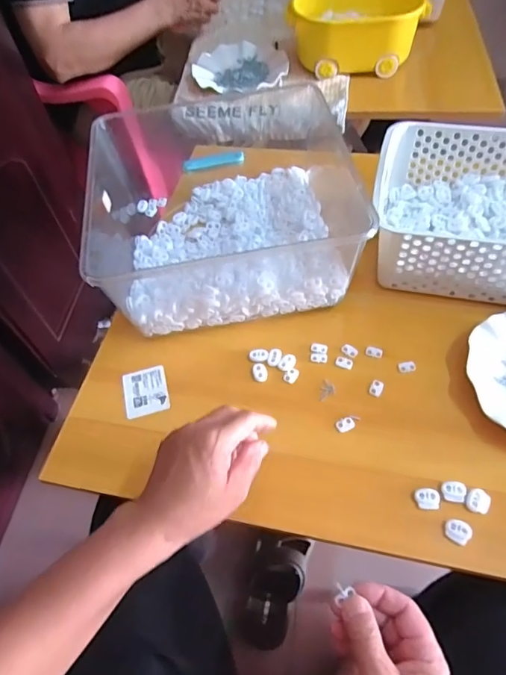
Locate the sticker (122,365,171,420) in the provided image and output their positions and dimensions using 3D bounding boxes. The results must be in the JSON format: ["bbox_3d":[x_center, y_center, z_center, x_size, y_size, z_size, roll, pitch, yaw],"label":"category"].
[{"bbox_3d":[-0.125,0.063,0.542,0.050,0.004,0.061,-14,56,-9],"label":"sticker"}]

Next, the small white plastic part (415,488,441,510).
[{"bbox_3d":[0.167,0.154,0.444,0.023,0.006,0.019,1,56,6],"label":"small white plastic part"}]

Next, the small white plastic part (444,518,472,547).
[{"bbox_3d":[0.188,0.178,0.426,0.023,0.005,0.020,22,60,19],"label":"small white plastic part"}]

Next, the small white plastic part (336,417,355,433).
[{"bbox_3d":[0.099,0.093,0.497,0.020,0.006,0.014,-26,57,-12],"label":"small white plastic part"}]

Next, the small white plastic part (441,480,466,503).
[{"bbox_3d":[0.193,0.147,0.446,0.022,0.005,0.019,12,58,13],"label":"small white plastic part"}]

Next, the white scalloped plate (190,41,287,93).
[{"bbox_3d":[-0.026,-0.539,0.929,0.181,0.023,0.181,-2,55,3],"label":"white scalloped plate"}]

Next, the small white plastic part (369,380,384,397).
[{"bbox_3d":[0.138,0.056,0.517,0.013,0.005,0.019,26,62,21],"label":"small white plastic part"}]

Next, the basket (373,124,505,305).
[{"bbox_3d":[0.306,-0.149,0.561,0.297,0.101,0.201,11,57,12],"label":"basket"}]

